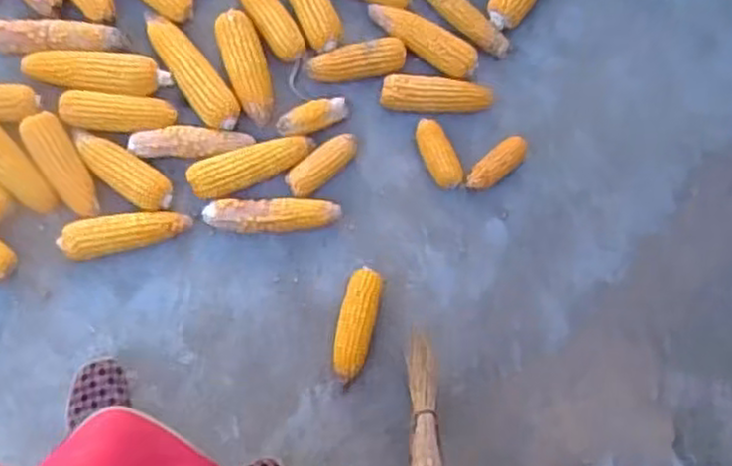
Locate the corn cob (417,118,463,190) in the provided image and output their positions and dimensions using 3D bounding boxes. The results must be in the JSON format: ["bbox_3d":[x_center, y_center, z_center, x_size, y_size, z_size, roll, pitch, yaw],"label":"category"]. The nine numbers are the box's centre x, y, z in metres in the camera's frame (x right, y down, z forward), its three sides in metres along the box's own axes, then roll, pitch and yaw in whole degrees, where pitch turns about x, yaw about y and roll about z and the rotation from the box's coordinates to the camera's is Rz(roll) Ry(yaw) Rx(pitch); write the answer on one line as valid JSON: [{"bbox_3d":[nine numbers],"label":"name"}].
[{"bbox_3d":[0.119,-0.131,1.203,0.053,0.047,0.124,-22,86,-9],"label":"corn cob"}]

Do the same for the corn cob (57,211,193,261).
[{"bbox_3d":[-0.368,-0.004,1.109,0.194,0.065,0.062,-13,85,-8],"label":"corn cob"}]

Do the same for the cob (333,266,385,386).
[{"bbox_3d":[-0.014,0.144,1.149,0.060,0.049,0.174,12,82,-5],"label":"cob"}]

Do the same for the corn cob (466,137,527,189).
[{"bbox_3d":[0.219,-0.115,1.222,0.123,0.048,0.048,-41,89,-10],"label":"corn cob"}]

